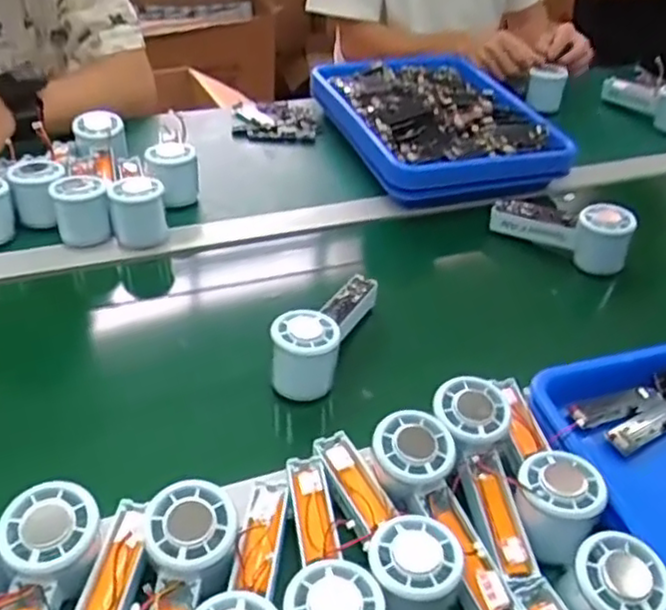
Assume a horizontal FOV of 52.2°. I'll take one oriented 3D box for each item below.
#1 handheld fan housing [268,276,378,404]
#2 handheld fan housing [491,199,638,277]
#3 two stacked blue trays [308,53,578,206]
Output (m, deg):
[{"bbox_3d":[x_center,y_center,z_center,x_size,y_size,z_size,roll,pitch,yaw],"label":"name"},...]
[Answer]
[{"bbox_3d":[-0.003,0.014,0.618,0.053,0.062,0.151,17,42,15],"label":"handheld fan housing"},{"bbox_3d":[0.247,-0.084,0.745,0.146,0.070,0.046,20,43,19],"label":"handheld fan housing"},{"bbox_3d":[0.135,-0.251,0.905,0.256,0.062,0.313,-13,43,-19],"label":"two stacked blue trays"}]

